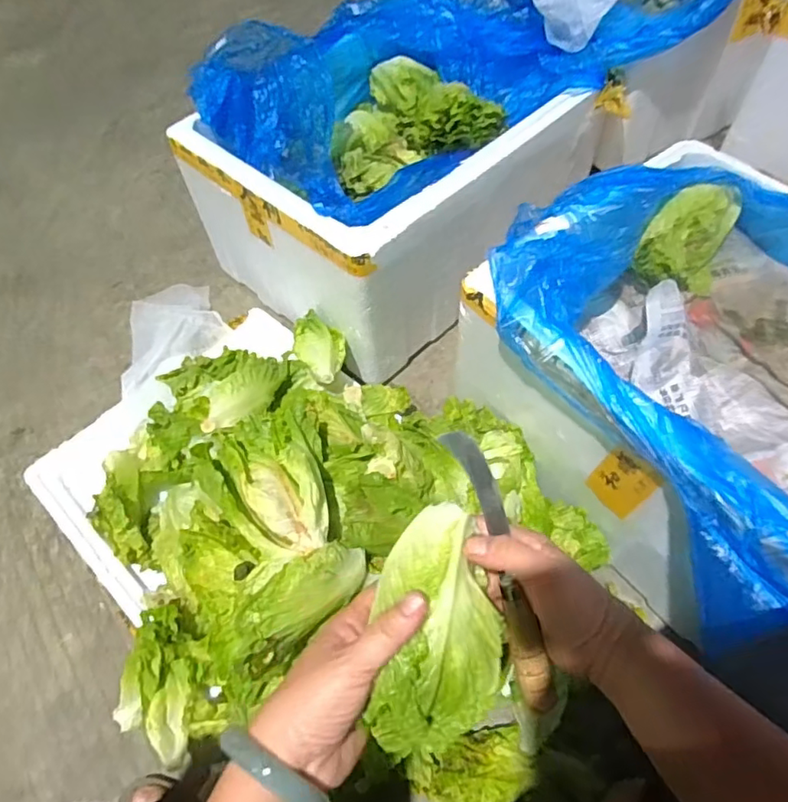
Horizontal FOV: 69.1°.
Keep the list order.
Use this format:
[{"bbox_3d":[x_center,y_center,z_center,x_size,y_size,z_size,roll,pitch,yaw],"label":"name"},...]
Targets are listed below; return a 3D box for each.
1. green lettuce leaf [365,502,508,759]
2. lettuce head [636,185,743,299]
[{"bbox_3d":[0.031,0.141,0.358,0.078,0.035,0.143,19,75,-20],"label":"green lettuce leaf"},{"bbox_3d":[0.374,-0.208,0.735,0.096,0.076,0.154,25,62,16],"label":"lettuce head"}]

